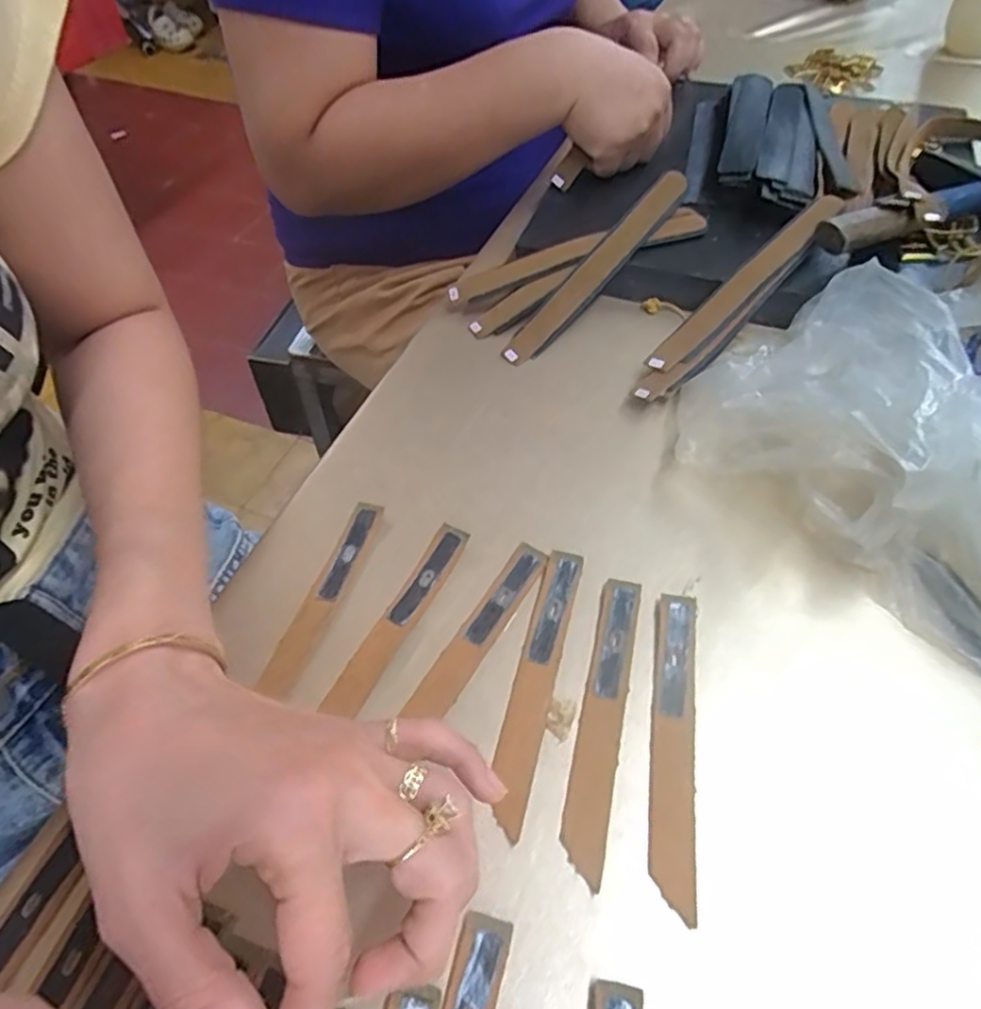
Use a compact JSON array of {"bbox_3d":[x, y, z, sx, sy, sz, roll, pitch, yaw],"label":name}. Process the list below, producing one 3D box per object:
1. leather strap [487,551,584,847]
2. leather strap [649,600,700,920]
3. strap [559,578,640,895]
[{"bbox_3d":[0.019,0.074,0.284,0.018,0.004,0.124,7,56,18],"label":"leather strap"},{"bbox_3d":[0.074,0.093,0.265,0.018,0.005,0.124,7,53,7],"label":"leather strap"},{"bbox_3d":[0.047,0.087,0.273,0.018,0.004,0.122,10,56,11],"label":"strap"}]

